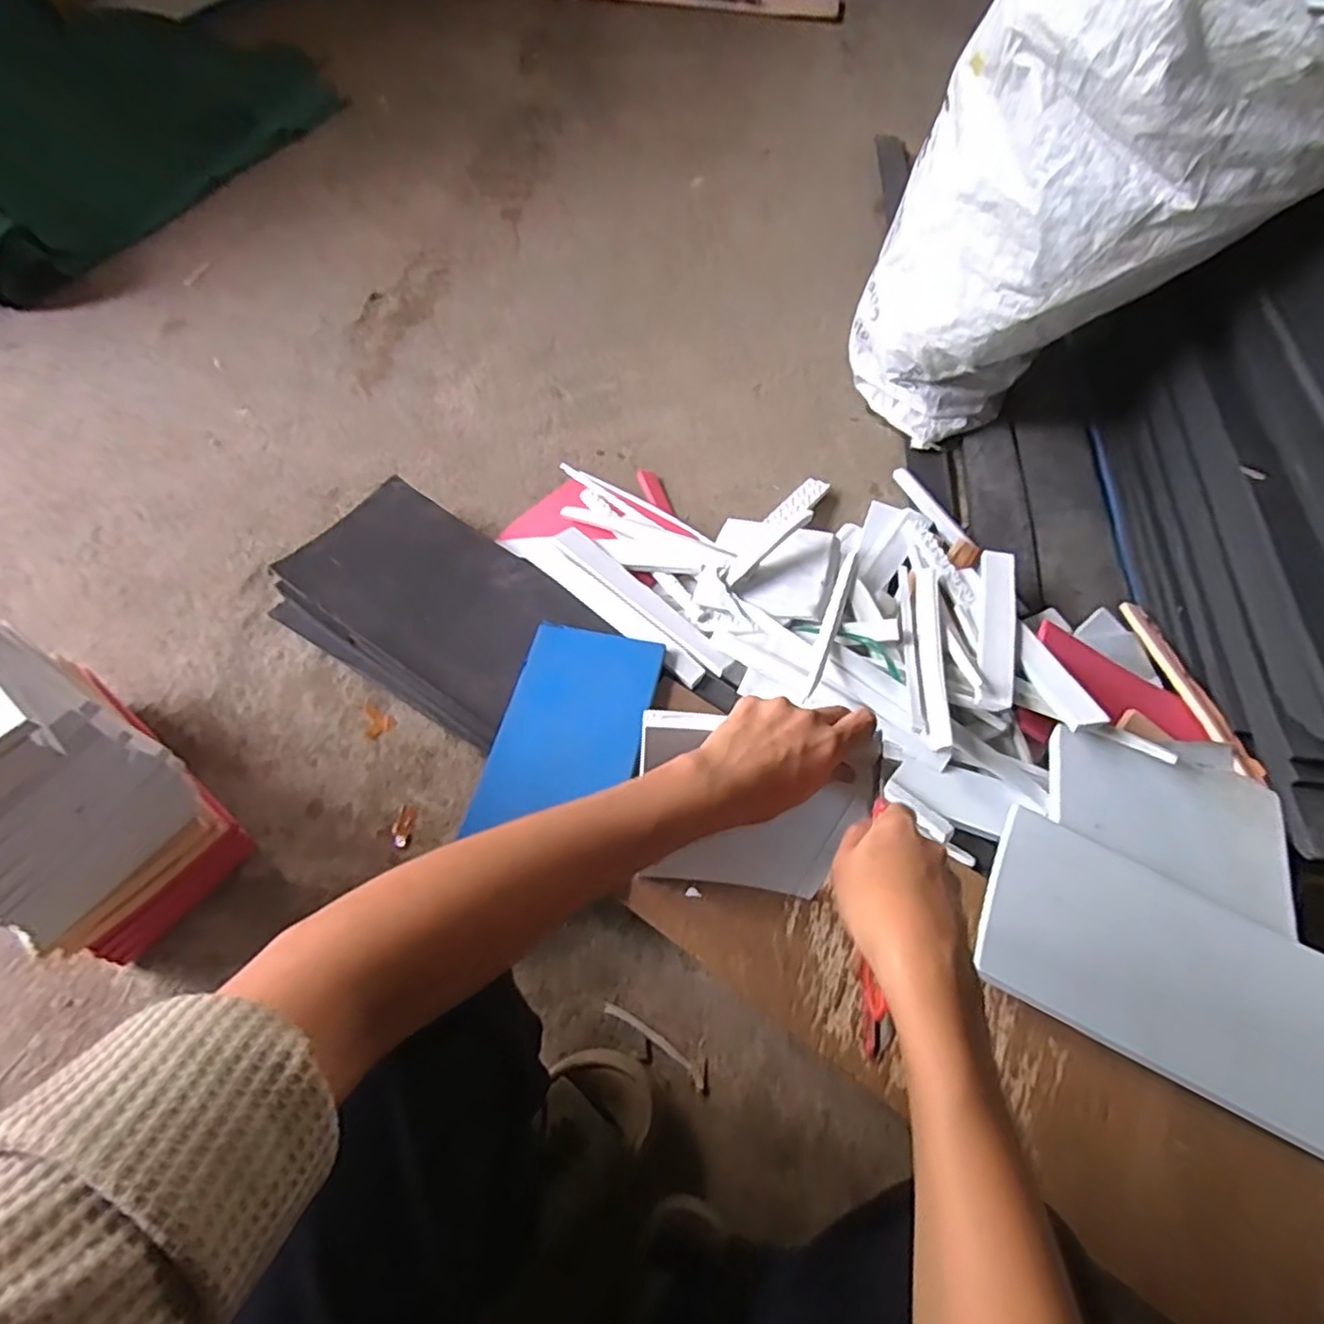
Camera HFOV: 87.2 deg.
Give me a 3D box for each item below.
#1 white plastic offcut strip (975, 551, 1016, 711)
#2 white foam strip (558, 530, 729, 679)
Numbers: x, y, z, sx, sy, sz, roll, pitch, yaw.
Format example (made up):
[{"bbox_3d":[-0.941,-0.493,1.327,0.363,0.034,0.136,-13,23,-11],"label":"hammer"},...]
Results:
[{"bbox_3d":[0.391,-0.048,0.808,0.033,0.024,0.285,19,46,10],"label":"white plastic offcut strip"},{"bbox_3d":[-0.025,-0.080,0.850,0.284,0.013,0.037,40,65,21],"label":"white foam strip"}]

